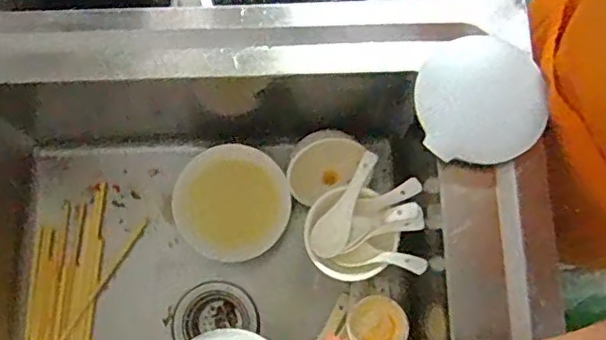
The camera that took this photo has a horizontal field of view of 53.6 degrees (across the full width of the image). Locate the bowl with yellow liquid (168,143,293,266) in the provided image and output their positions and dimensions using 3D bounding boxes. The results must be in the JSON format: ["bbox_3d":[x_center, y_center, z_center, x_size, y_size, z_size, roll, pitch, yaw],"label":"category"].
[{"bbox_3d":[-0.092,0.045,0.792,0.145,0.050,0.141,0,78,0],"label":"bowl with yellow liquid"}]

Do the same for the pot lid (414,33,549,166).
[{"bbox_3d":[0.170,-0.069,0.577,0.117,0.016,0.123,0,78,0],"label":"pot lid"}]

